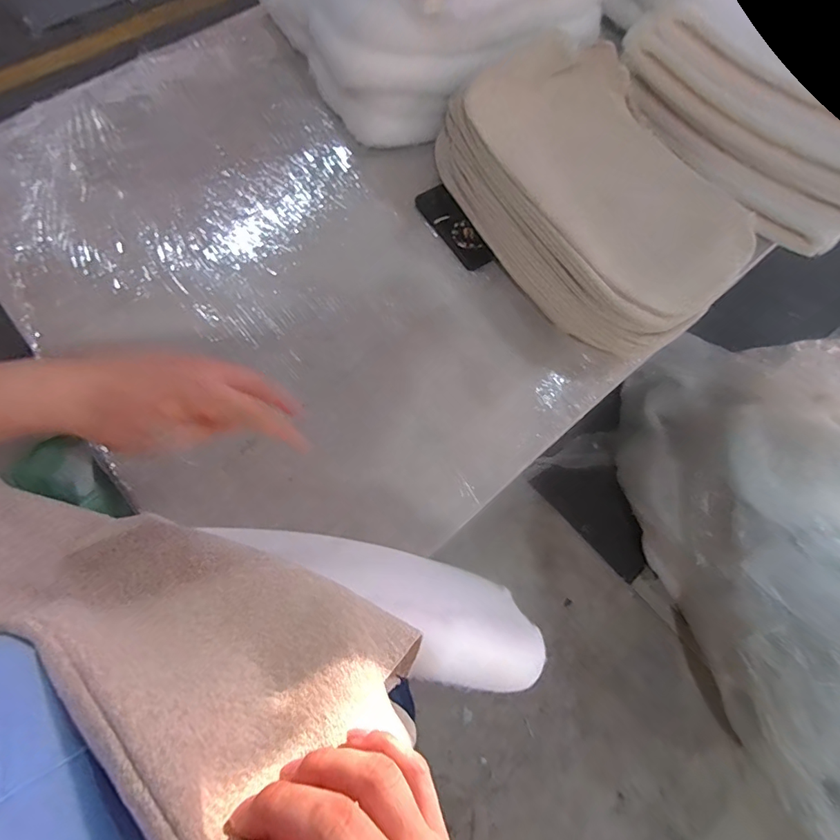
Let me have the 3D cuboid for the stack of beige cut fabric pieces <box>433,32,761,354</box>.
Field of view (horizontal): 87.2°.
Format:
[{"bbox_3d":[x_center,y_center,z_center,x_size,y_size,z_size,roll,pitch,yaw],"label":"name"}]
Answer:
[{"bbox_3d":[0.256,-0.342,0.662,0.295,0.120,0.485,-33,78,-12],"label":"stack of beige cut fabric pieces"}]

